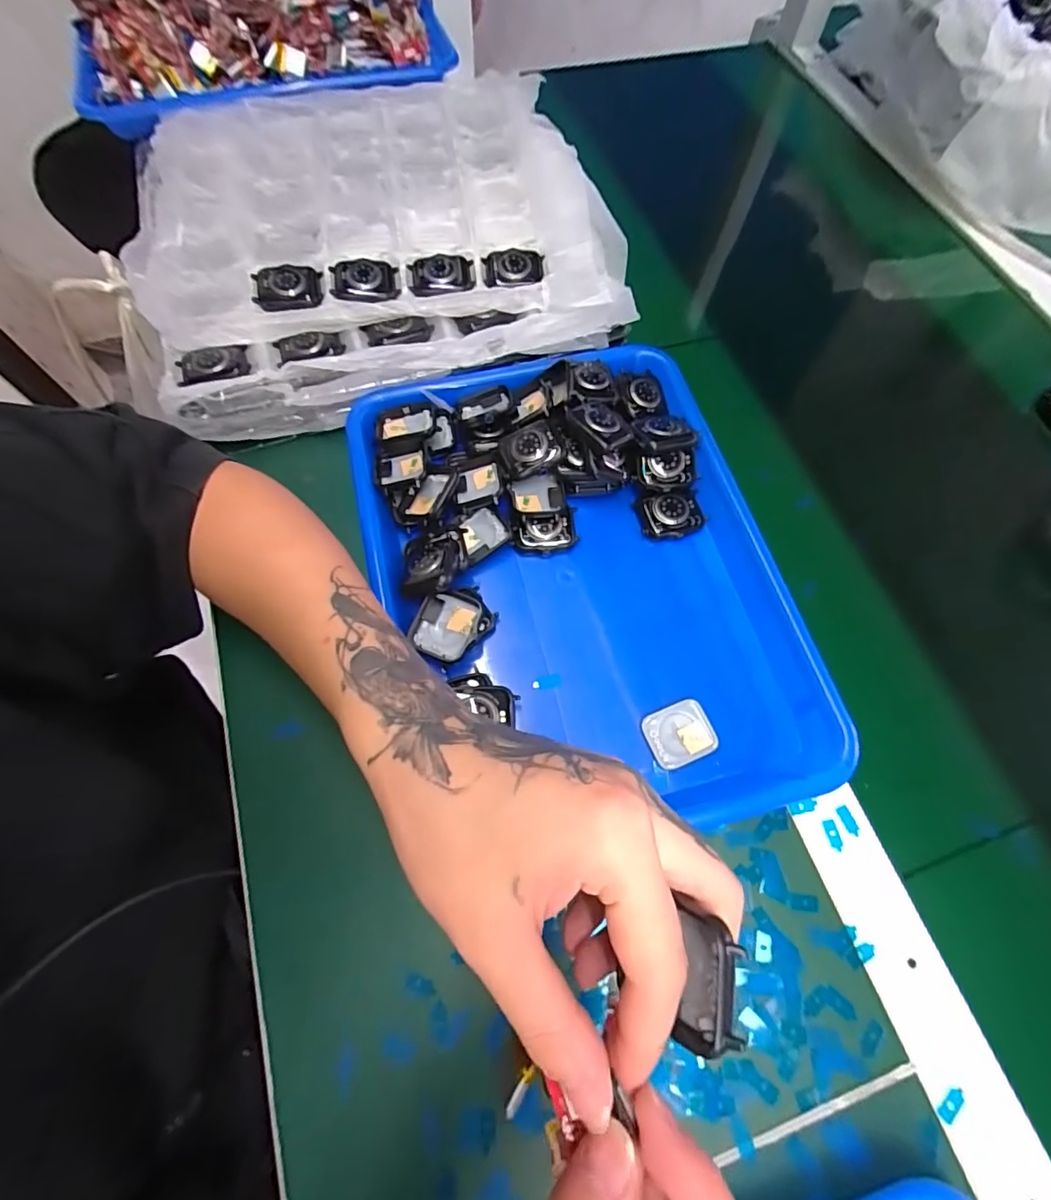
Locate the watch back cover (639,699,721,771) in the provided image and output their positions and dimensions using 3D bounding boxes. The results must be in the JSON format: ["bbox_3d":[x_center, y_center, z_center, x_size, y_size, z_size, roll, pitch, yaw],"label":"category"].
[{"bbox_3d":[0.092,0.080,0.311,0.040,0.006,0.033,-19,69,-9],"label":"watch back cover"}]

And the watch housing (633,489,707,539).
[{"bbox_3d":[0.103,-0.059,0.364,0.045,0.015,0.031,-5,67,-3],"label":"watch housing"}]

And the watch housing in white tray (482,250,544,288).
[{"bbox_3d":[-0.009,-0.253,0.400,0.046,0.012,0.042,-8,68,-5],"label":"watch housing in white tray"}]

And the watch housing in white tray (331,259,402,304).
[{"bbox_3d":[-0.120,-0.239,0.388,0.049,0.005,0.043,-4,67,-3],"label":"watch housing in white tray"}]

